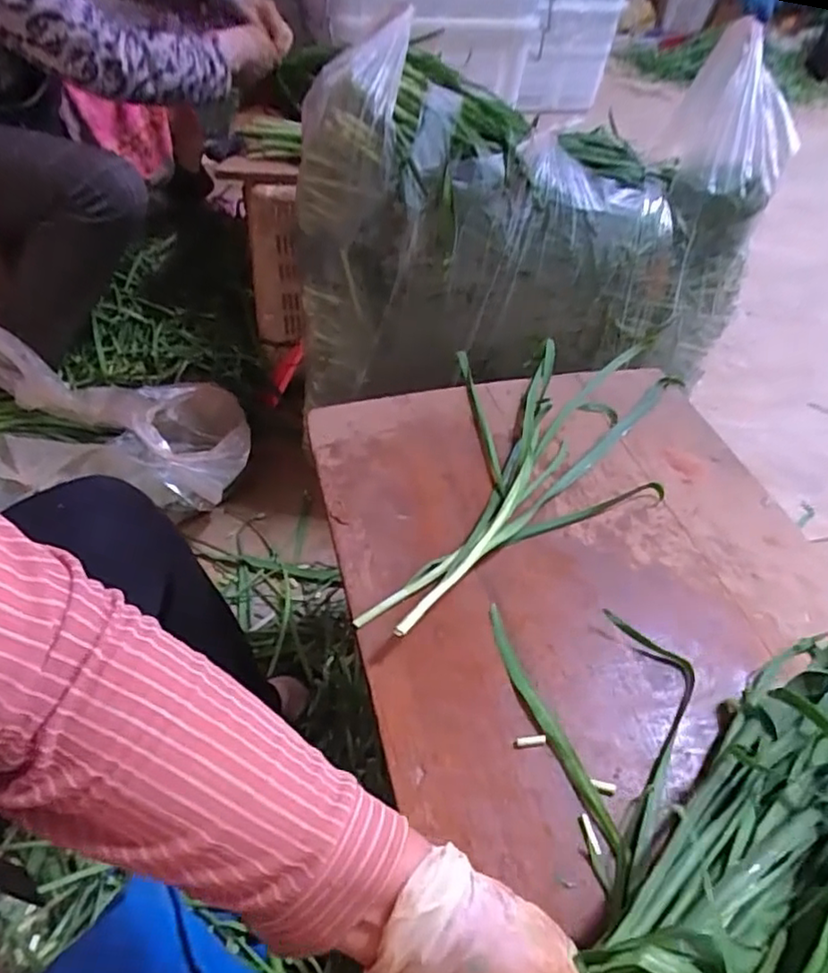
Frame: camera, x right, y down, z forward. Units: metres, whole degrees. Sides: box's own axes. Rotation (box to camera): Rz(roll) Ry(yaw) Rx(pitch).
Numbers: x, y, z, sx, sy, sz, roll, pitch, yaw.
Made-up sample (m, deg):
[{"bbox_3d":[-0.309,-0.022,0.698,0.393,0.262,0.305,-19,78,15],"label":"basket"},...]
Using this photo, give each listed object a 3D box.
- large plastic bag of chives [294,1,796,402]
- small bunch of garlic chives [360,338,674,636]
[{"bbox_3d":[0.142,-0.307,0.838,0.579,0.402,0.270,-3,47,-8],"label":"large plastic bag of chives"},{"bbox_3d":[0.125,-0.025,0.623,0.222,0.027,0.459,16,48,11],"label":"small bunch of garlic chives"}]

